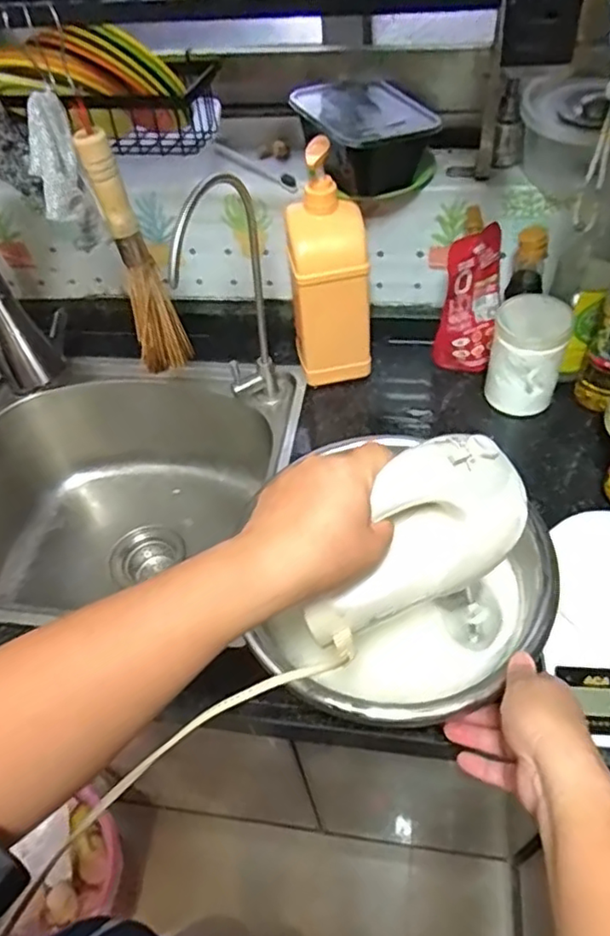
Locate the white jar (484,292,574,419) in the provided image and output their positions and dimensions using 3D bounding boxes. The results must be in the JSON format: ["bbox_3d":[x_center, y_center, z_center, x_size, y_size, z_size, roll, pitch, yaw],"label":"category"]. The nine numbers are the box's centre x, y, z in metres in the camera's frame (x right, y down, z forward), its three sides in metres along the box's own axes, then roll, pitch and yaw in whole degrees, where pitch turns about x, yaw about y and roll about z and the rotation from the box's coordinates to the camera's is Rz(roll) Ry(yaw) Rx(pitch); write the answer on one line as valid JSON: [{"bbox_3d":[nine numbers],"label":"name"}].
[{"bbox_3d":[0.266,-0.136,0.749,0.079,0.110,0.094,13,54,16],"label":"white jar"}]

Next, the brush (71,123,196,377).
[{"bbox_3d":[-0.168,-0.202,0.625,0.050,0.246,0.034,-23,52,-13],"label":"brush"}]

